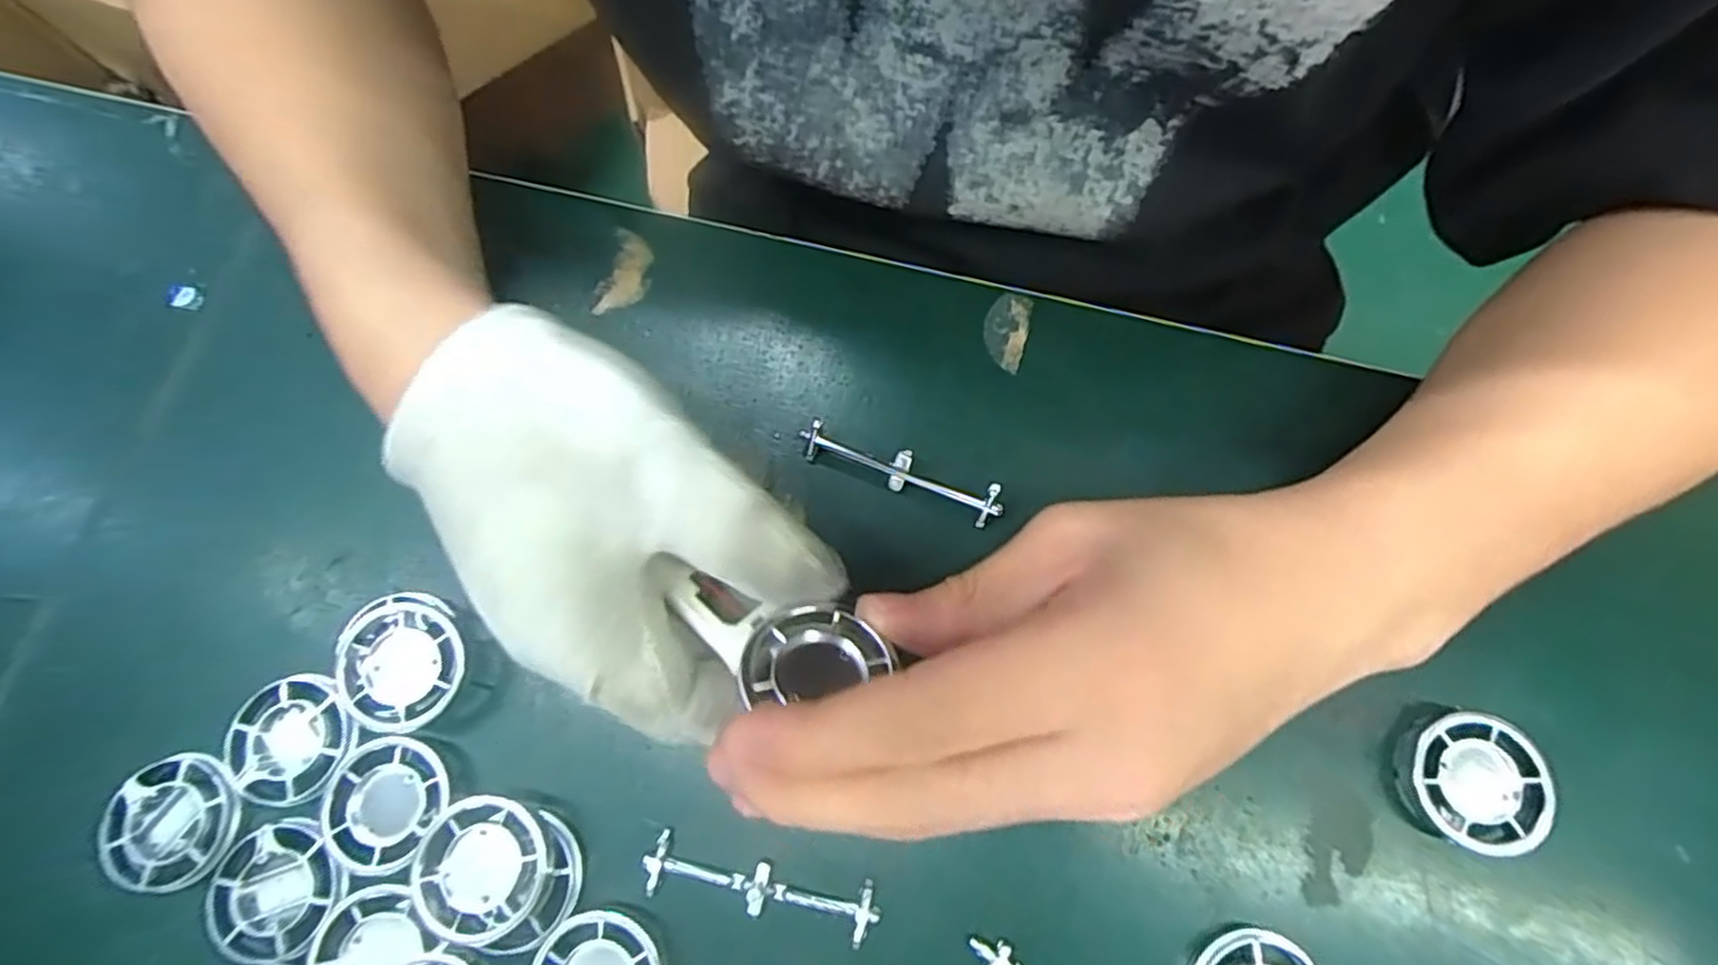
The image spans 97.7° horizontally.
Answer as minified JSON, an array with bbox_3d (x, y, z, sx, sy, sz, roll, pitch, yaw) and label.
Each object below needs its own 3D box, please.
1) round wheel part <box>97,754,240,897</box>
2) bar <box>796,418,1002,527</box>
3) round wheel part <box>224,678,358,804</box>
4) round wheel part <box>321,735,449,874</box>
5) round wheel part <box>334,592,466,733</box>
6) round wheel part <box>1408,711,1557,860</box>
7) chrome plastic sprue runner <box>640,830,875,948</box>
[{"bbox_3d":[-0.211,0.106,0.232,0.040,0.007,0.038,0,76,1],"label":"round wheel part"},{"bbox_3d":[0.014,-0.003,0.258,0.072,0.014,0.012,21,77,7],"label":"bar"},{"bbox_3d":[-0.179,0.081,0.237,0.039,0.008,0.039,0,75,2],"label":"round wheel part"},{"bbox_3d":[-0.145,0.098,0.228,0.036,0.006,0.037,0,75,2],"label":"round wheel part"},{"bbox_3d":[-0.143,0.056,0.237,0.036,0.012,0.041,-1,75,1],"label":"round wheel part"},{"bbox_3d":[0.188,0.092,0.232,0.038,0.015,0.040,0,75,2],"label":"round wheel part"},{"bbox_3d":[-0.030,0.123,0.226,0.071,0.004,0.017,12,76,5],"label":"chrome plastic sprue runner"}]

